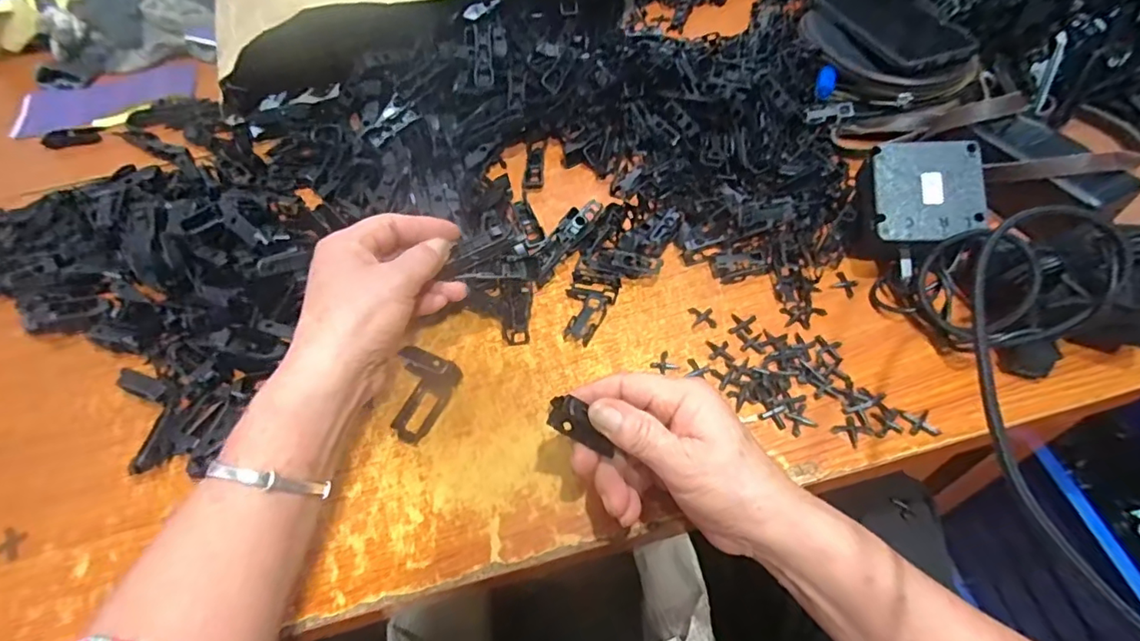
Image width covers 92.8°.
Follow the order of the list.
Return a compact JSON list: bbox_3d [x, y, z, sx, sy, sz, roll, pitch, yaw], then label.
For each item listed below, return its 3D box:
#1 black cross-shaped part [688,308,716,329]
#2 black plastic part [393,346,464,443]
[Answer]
[{"bbox_3d":[0.100,-0.003,0.408,0.019,0.004,0.018,0,53,6],"label":"black cross-shaped part"},{"bbox_3d":[-0.109,0.052,0.383,0.042,0.019,0.060,15,56,16],"label":"black plastic part"}]

